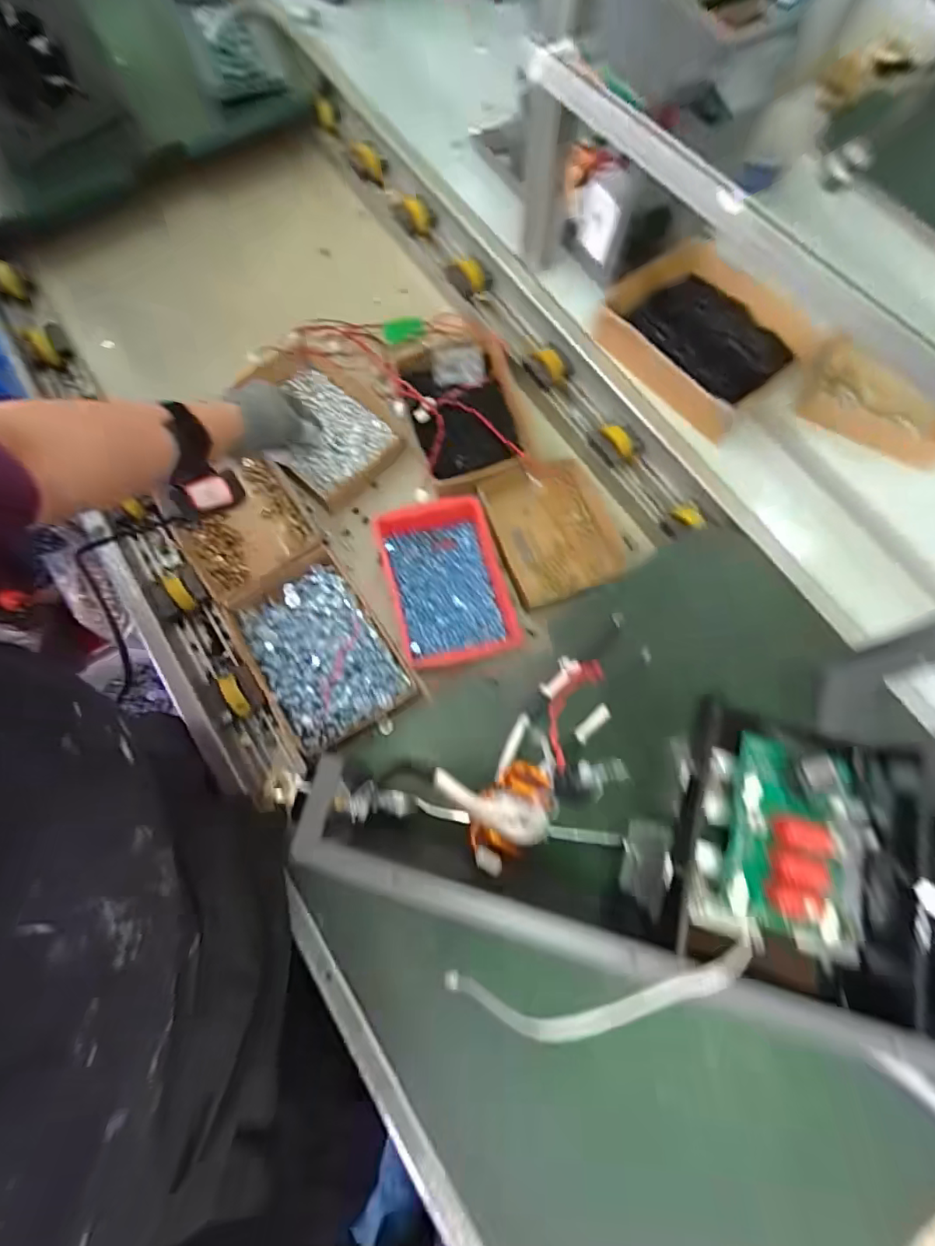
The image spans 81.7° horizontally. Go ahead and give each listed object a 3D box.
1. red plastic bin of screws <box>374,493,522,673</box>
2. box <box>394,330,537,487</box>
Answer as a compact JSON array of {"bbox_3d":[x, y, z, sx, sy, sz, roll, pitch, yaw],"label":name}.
[{"bbox_3d":[-0.021,-0.046,0.659,0.137,0.058,0.195,-17,72,-5],"label":"red plastic bin of screws"},{"bbox_3d":[-0.002,-0.288,0.734,0.149,0.065,0.230,-14,72,-4],"label":"box"}]

